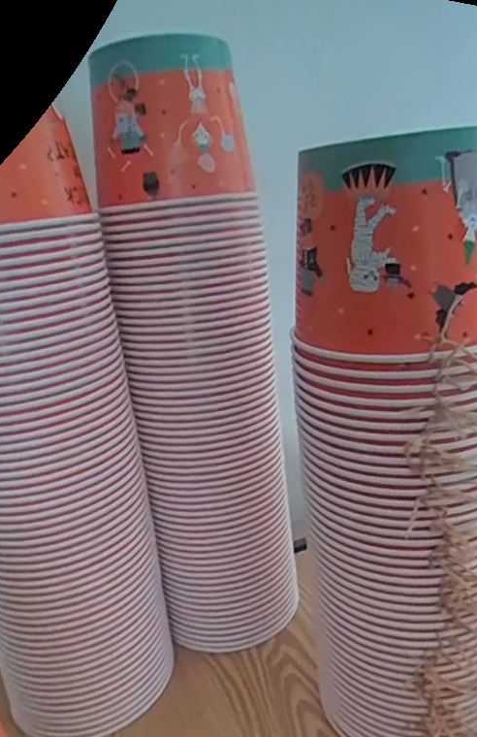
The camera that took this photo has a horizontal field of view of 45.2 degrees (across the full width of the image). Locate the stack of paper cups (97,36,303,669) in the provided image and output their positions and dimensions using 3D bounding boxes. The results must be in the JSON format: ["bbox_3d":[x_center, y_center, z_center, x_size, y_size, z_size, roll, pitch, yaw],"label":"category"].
[{"bbox_3d":[-0.035,-0.004,0.588,0.157,0.584,0.137,-9,18,-14],"label":"stack of paper cups"}]

